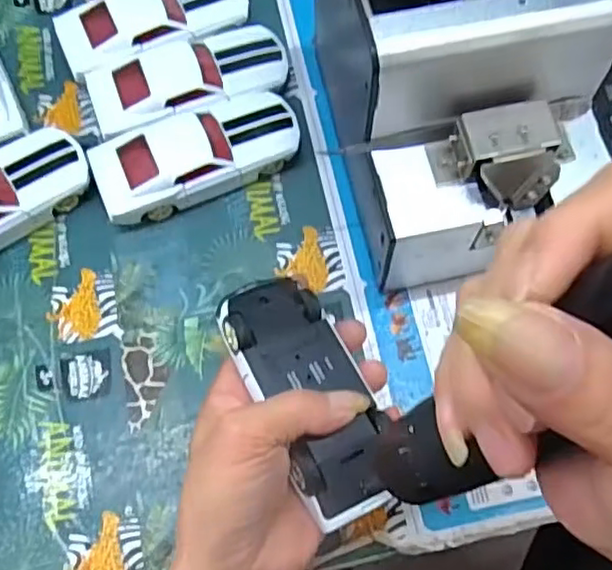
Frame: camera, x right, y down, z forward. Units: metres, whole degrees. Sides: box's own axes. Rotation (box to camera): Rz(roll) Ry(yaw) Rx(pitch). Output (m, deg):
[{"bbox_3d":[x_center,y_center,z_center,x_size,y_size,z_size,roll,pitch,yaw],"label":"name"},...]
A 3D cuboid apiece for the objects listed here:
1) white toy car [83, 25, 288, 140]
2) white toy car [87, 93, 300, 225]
[{"bbox_3d":[-0.077,-0.134,0.425,0.128,0.036,0.061,-21,71,-6],"label":"white toy car"},{"bbox_3d":[-0.067,-0.082,0.406,0.129,0.035,0.054,-23,71,-7],"label":"white toy car"}]

